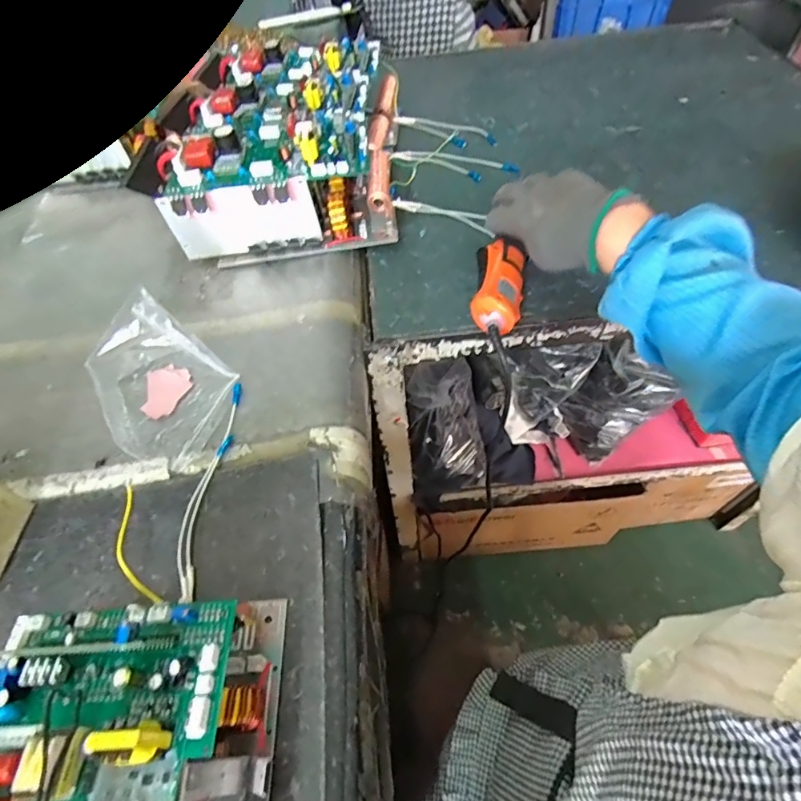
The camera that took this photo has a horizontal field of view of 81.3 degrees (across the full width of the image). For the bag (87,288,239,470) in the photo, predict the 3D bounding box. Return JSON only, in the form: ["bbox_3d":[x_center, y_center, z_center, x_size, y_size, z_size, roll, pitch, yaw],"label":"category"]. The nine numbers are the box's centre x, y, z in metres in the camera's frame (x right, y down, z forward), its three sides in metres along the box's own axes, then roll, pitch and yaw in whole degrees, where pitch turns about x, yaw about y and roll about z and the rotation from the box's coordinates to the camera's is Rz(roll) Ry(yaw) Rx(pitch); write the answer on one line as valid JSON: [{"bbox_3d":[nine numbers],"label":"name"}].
[{"bbox_3d":[-0.230,-0.021,0.438,0.147,0.093,0.117,35,65,26],"label":"bag"}]

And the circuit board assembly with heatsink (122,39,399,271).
[{"bbox_3d":[-0.155,-0.365,0.651,0.285,0.126,0.389,-4,54,3],"label":"circuit board assembly with heatsink"}]

